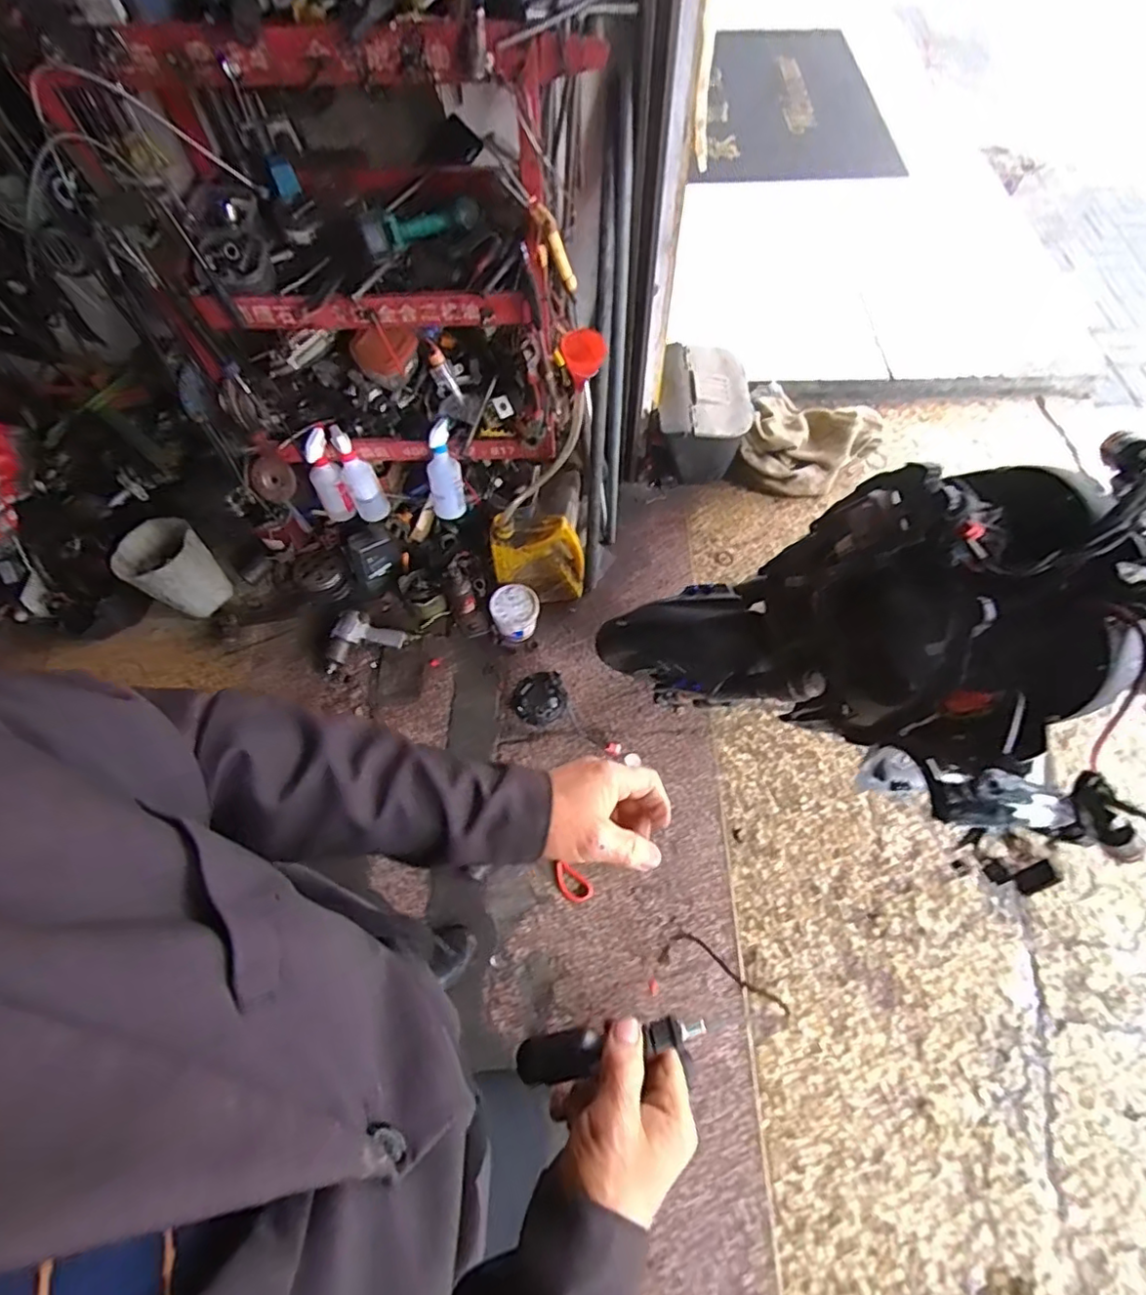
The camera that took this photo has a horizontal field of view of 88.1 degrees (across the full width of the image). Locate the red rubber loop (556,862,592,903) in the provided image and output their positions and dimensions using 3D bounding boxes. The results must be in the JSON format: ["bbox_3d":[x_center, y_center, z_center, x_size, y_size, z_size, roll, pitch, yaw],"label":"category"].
[{"bbox_3d":[-0.002,0.516,1.289,0.094,0.011,0.054,36,78,6],"label":"red rubber loop"}]

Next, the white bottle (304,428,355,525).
[{"bbox_3d":[-0.566,-0.385,1.362,0.075,0.213,0.093,-25,65,-11],"label":"white bottle"}]

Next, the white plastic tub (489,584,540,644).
[{"bbox_3d":[-0.147,-0.085,1.516,0.122,0.131,0.112,-13,64,-5],"label":"white plastic tub"}]

